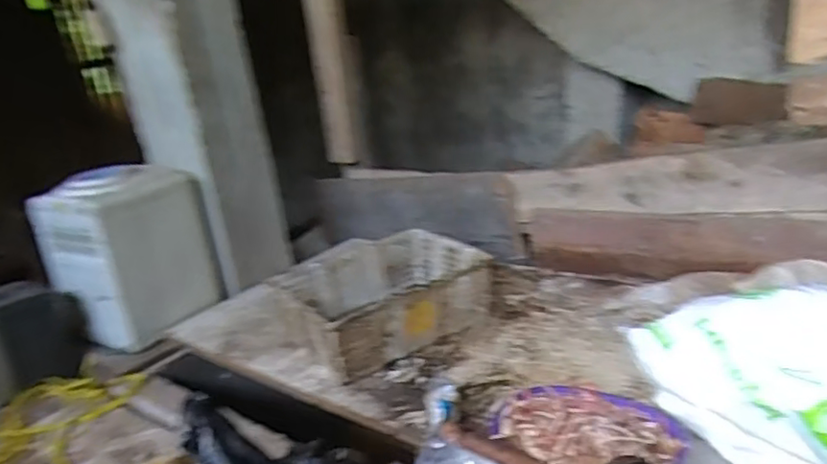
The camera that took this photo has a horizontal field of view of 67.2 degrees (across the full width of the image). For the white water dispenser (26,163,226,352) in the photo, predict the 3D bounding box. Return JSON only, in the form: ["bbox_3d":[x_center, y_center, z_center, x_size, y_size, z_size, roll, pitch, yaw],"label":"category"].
[{"bbox_3d":[-0.788,0.051,1.745,0.350,0.431,0.334,7,24,35],"label":"white water dispenser"}]

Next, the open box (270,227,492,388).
[{"bbox_3d":[-0.070,0.164,1.559,0.477,0.158,0.352,-19,22,-28],"label":"open box"}]

